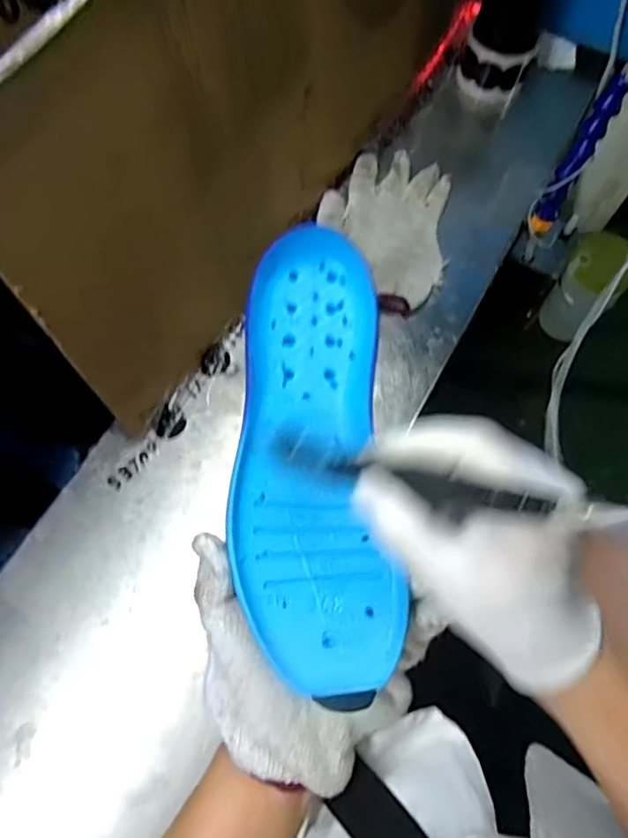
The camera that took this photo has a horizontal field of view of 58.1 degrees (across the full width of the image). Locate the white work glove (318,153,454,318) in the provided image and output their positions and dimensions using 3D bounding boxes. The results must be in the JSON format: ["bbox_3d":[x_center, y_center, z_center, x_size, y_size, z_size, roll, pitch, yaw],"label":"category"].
[{"bbox_3d":[0.074,-0.205,0.614,0.132,0.032,0.181,7,69,2],"label":"white work glove"}]

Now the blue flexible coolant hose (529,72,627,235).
[{"bbox_3d":[0.267,-0.262,0.581,0.025,0.162,0.029,32,49,11],"label":"blue flexible coolant hose"}]

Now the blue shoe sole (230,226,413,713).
[{"bbox_3d":[-0.002,0.012,0.321,0.086,0.021,0.259,-2,75,-2],"label":"blue shoe sole"}]

